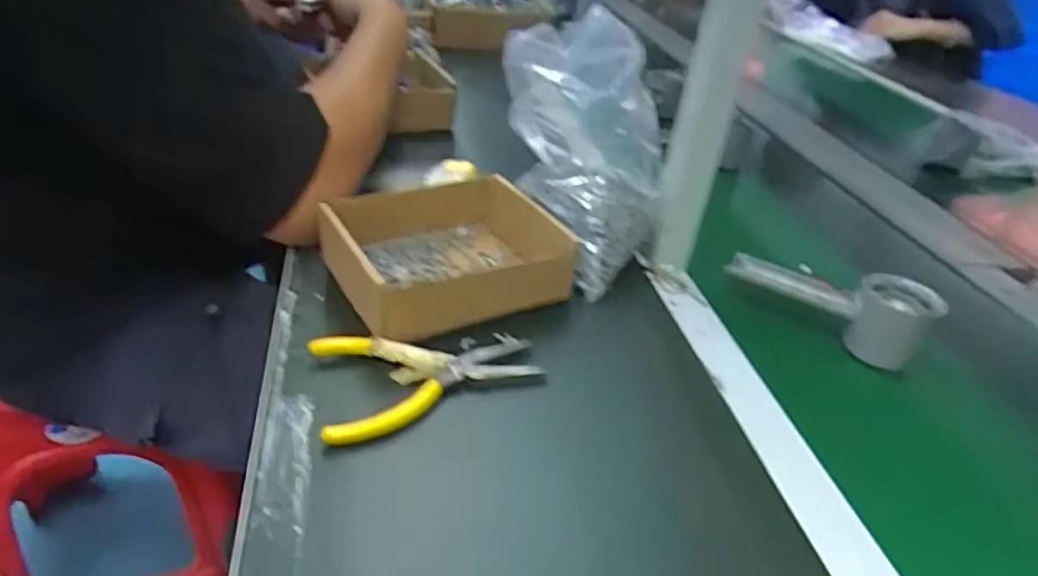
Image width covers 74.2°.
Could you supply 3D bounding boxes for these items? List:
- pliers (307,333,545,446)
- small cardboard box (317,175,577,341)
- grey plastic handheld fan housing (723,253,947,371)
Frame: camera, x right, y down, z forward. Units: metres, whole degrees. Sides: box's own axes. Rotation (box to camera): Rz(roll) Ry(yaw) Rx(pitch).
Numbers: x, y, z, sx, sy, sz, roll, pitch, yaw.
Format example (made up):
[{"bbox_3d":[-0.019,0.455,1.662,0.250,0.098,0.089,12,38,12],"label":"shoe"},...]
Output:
[{"bbox_3d":[-0.059,0.056,0.454,0.143,0.013,0.083,-7,35,-20],"label":"pliers"},{"bbox_3d":[-0.056,-0.035,0.543,0.178,0.053,0.147,-12,37,-27],"label":"small cardboard box"},{"bbox_3d":[0.250,0.006,0.561,0.153,0.063,0.044,24,36,24],"label":"grey plastic handheld fan housing"}]

